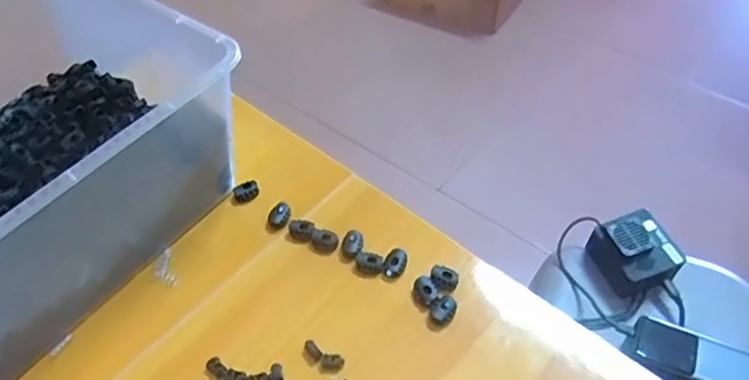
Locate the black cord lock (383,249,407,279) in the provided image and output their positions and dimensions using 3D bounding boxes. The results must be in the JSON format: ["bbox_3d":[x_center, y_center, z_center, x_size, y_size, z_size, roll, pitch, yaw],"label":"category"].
[{"bbox_3d":[0.016,0.057,0.469,0.017,0.008,0.022,13,52,13],"label":"black cord lock"}]

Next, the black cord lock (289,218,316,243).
[{"bbox_3d":[-0.060,0.033,0.494,0.021,0.008,0.019,22,55,20],"label":"black cord lock"}]

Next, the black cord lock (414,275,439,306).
[{"bbox_3d":[0.039,0.077,0.454,0.016,0.009,0.022,-17,52,-11],"label":"black cord lock"}]

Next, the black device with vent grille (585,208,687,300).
[{"bbox_3d":[0.292,0.072,0.669,0.077,0.054,0.074,-17,52,-11],"label":"black device with vent grille"}]

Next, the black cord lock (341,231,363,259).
[{"bbox_3d":[-0.018,0.044,0.482,0.017,0.007,0.024,5,51,7],"label":"black cord lock"}]

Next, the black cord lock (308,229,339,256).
[{"bbox_3d":[-0.042,0.043,0.485,0.024,0.009,0.019,20,54,18],"label":"black cord lock"}]

